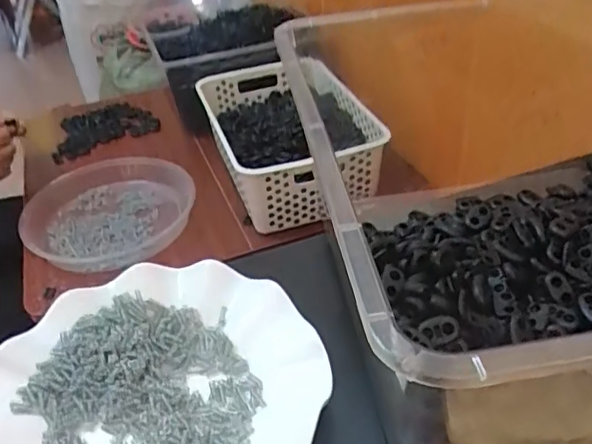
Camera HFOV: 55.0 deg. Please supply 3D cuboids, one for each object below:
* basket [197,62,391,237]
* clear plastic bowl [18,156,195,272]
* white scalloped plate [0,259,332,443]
[{"bbox_3d":[-0.012,-0.142,0.845,0.199,0.110,0.316,-16,39,-12],"label":"basket"},{"bbox_3d":[-0.268,-0.020,0.819,0.234,0.053,0.220,-4,38,3],"label":"clear plastic bowl"},{"bbox_3d":[-0.078,0.092,0.310,0.177,0.022,0.177,-4,38,3],"label":"white scalloped plate"}]

